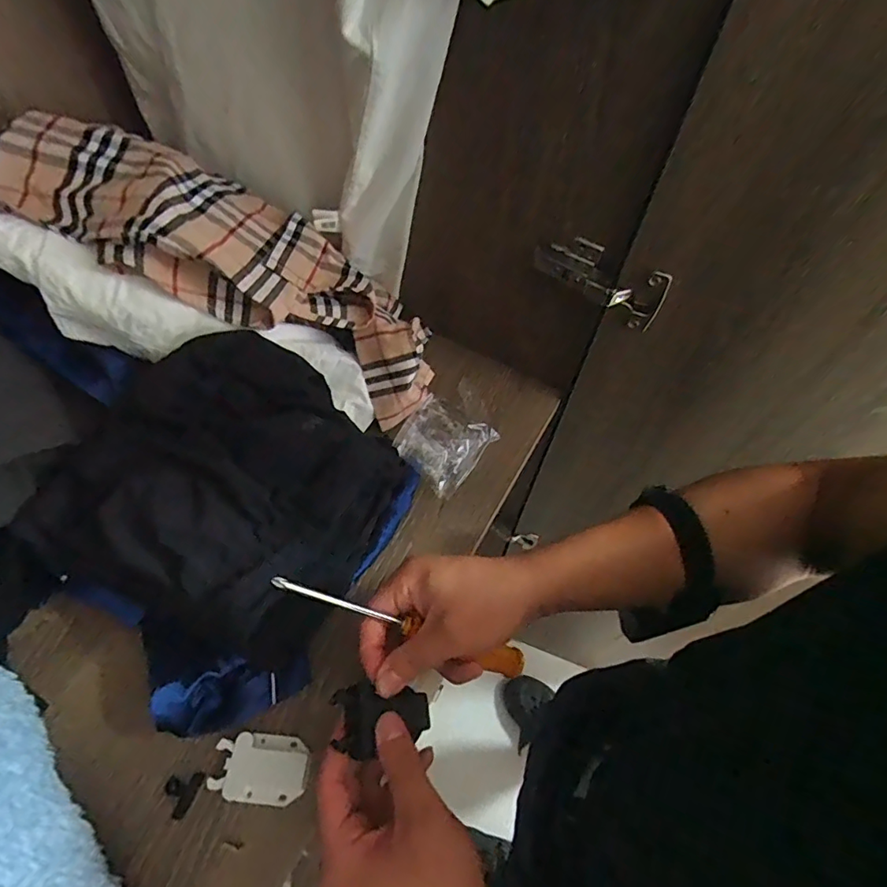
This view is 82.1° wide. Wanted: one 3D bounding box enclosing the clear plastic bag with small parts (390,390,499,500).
[{"bbox_3d":[0.001,-0.003,0.517,0.081,0.021,0.086,41,64,-3],"label":"clear plastic bag with small parts"}]

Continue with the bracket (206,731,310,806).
[{"bbox_3d":[-0.132,0.235,0.371,0.065,0.014,0.042,6,57,0],"label":"bracket"}]

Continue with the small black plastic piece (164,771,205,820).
[{"bbox_3d":[-0.188,0.248,0.364,0.024,0.007,0.028,19,58,9],"label":"small black plastic piece"}]

